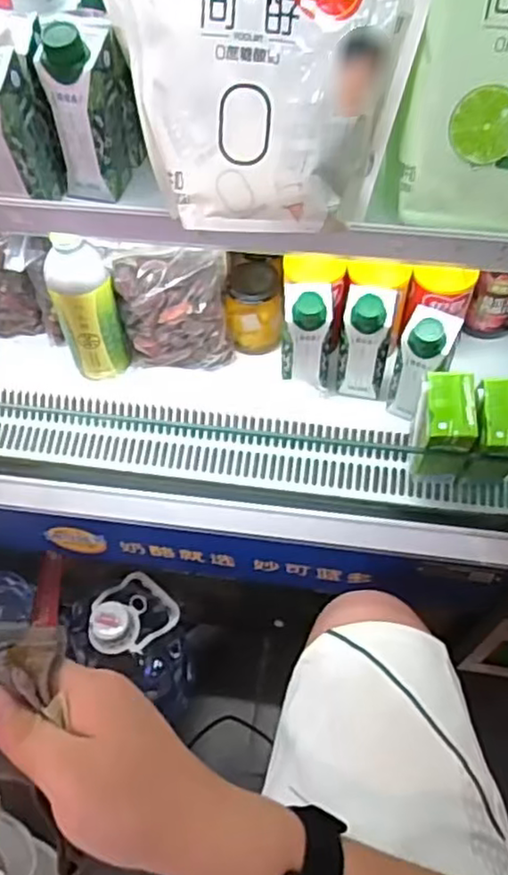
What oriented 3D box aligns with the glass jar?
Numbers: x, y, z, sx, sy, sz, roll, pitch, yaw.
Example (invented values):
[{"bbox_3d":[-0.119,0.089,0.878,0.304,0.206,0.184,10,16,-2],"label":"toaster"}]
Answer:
[{"bbox_3d":[-0.002,-0.152,0.773,0.063,0.080,0.075,-6,57,-1],"label":"glass jar"}]

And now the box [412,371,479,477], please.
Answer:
[{"bbox_3d":[0.177,-0.003,0.634,0.051,0.116,0.061,2,57,3],"label":"box"}]

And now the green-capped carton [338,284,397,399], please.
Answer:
[{"bbox_3d":[0.118,-0.103,0.701,0.049,0.130,0.051,8,58,7],"label":"green-capped carton"}]

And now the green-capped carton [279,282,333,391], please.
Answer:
[{"bbox_3d":[0.056,-0.108,0.704,0.052,0.120,0.054,5,58,6],"label":"green-capped carton"}]

